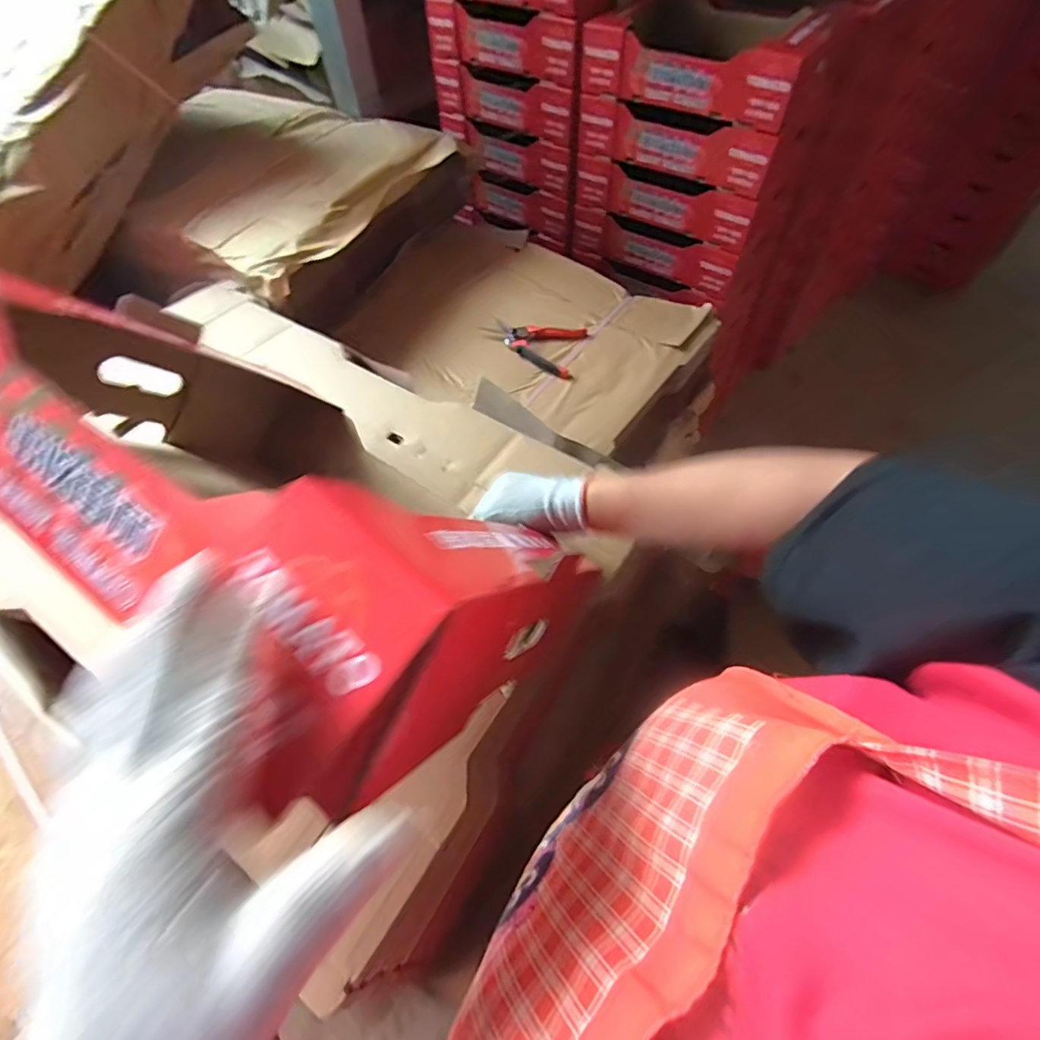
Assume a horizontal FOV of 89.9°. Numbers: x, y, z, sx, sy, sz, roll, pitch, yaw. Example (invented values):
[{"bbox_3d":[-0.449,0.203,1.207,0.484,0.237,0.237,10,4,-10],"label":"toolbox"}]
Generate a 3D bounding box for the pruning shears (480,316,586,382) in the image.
[{"bbox_3d":[0.040,-0.312,0.884,0.191,0.020,0.123,37,65,23],"label":"pruning shears"}]

